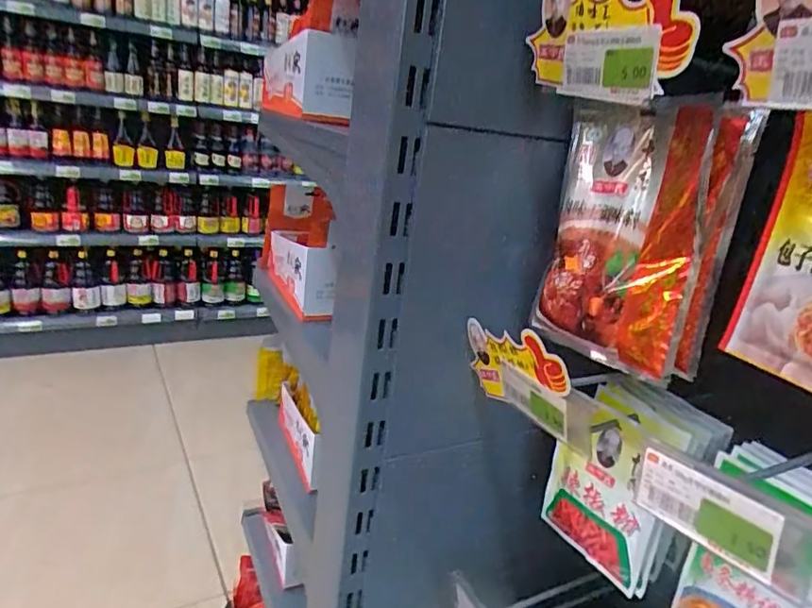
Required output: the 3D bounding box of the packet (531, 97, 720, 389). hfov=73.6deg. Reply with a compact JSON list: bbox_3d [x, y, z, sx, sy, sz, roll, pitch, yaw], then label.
[{"bbox_3d":[0.165,-0.050,0.431,0.041,0.188,0.138,-2,21,-26],"label":"packet"}]

